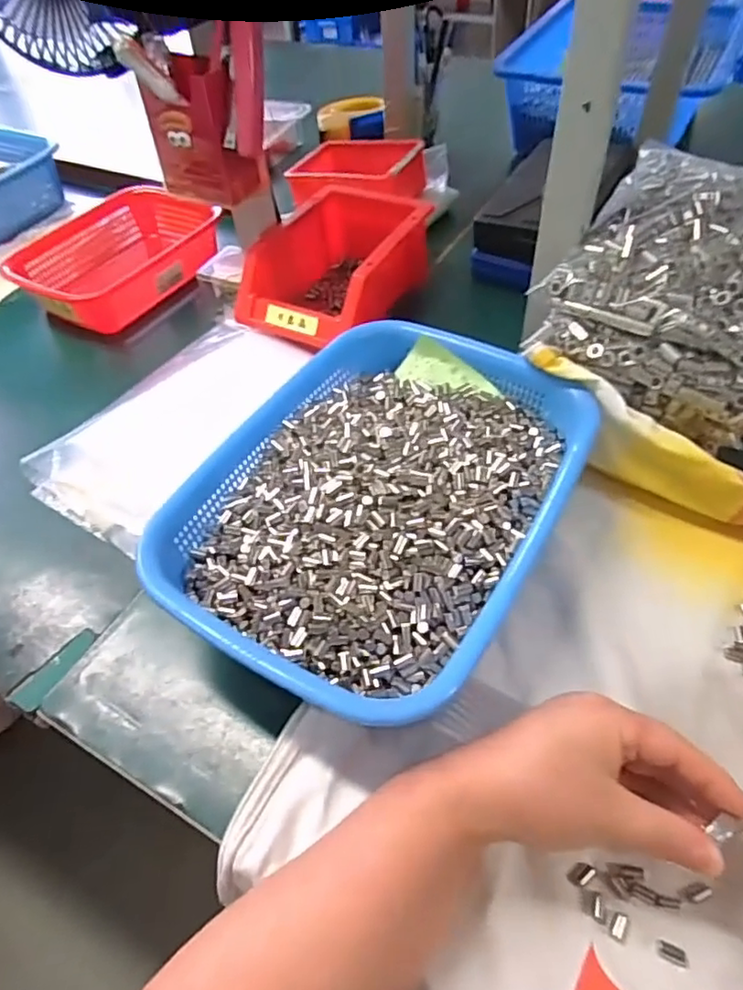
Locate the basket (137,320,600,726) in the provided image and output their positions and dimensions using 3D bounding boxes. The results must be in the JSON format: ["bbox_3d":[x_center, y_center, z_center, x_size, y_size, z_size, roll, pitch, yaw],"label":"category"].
[{"bbox_3d":[0.007,0.004,0.400,0.220,0.064,0.285,20,55,19],"label":"basket"}]

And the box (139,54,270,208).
[{"bbox_3d":[-0.139,-0.298,0.496,0.085,0.092,0.049,13,53,14],"label":"box"}]

